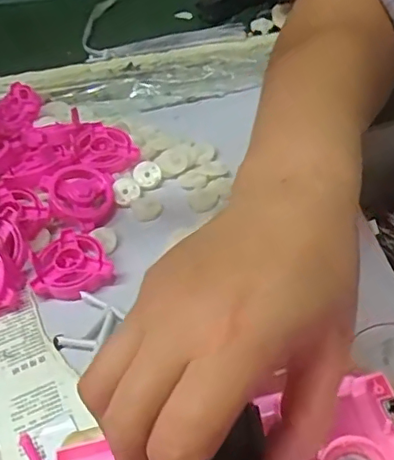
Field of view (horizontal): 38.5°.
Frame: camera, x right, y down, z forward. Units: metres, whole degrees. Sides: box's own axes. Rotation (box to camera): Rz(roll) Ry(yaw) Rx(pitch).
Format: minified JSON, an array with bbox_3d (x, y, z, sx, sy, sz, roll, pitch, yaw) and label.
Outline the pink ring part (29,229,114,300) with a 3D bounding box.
[{"bbox_3d":[-0.091,0.023,0.391,0.051,0.014,0.055,-4,46,4],"label":"pink ring part"}]

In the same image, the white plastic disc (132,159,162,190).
[{"bbox_3d":[-0.040,-0.045,0.454,0.023,0.004,0.023,2,76,-9],"label":"white plastic disc"}]

